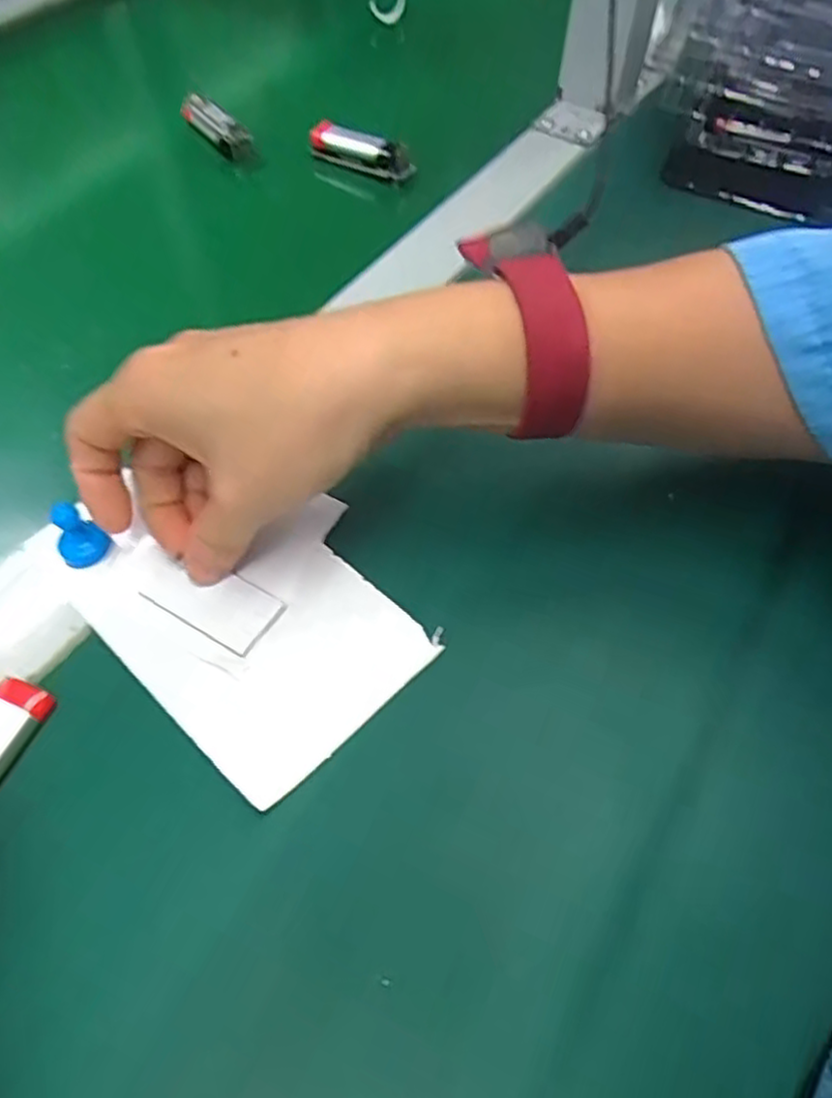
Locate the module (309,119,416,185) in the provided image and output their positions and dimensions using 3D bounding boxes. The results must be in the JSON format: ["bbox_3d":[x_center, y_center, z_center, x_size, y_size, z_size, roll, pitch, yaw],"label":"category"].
[{"bbox_3d":[-0.033,-0.237,0.440,0.068,0.019,0.013,26,59,16],"label":"module"}]

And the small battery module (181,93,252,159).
[{"bbox_3d":[-0.125,-0.264,0.456,0.017,0.020,0.055,-34,63,-22],"label":"small battery module"}]

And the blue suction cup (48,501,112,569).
[{"bbox_3d":[-0.124,-0.005,0.269,0.015,0.021,0.014,1,56,-1],"label":"blue suction cup"}]

